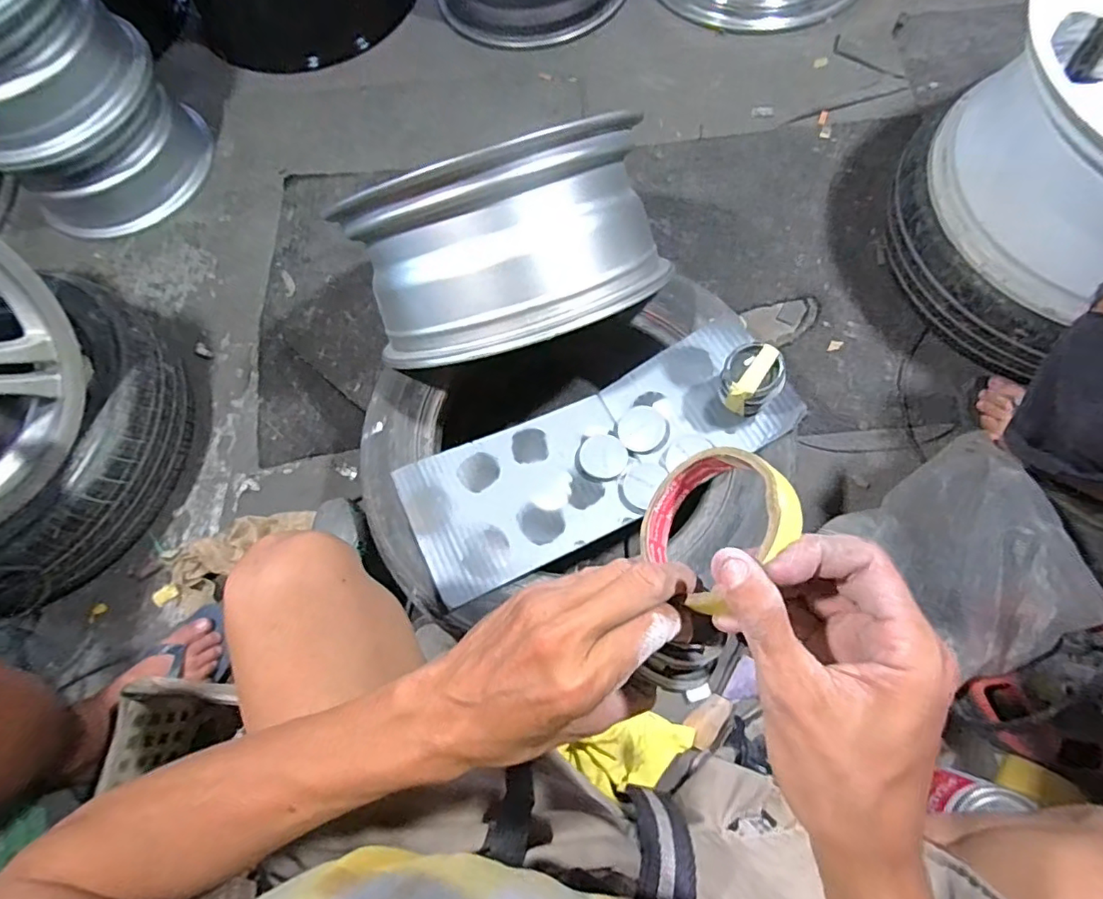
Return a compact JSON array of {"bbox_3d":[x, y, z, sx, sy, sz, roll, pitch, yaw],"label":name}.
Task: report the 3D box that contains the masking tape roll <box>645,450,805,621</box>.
[{"bbox_3d":[0.087,0.036,0.299,0.017,0.086,0.073,30,90,-31],"label":"masking tape roll"}]

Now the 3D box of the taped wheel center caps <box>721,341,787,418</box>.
[{"bbox_3d":[0.224,-0.076,0.646,0.064,0.087,0.061,-2,71,5],"label":"taped wheel center caps"}]

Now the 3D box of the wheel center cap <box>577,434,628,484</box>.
[{"bbox_3d":[0.063,0.011,0.702,0.062,0.011,0.060,-2,71,5],"label":"wheel center cap"}]

